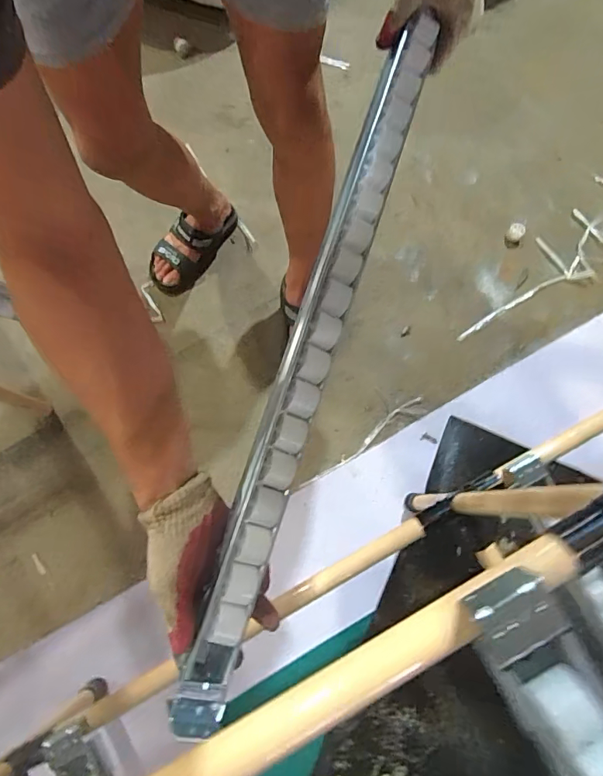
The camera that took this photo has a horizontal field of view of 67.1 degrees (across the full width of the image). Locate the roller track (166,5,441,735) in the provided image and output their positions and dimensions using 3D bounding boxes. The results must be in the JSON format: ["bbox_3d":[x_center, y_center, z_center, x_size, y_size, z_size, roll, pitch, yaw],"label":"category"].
[{"bbox_3d":[0.012,-0.042,0.451,0.047,0.034,0.711,17,82,6],"label":"roller track"}]

